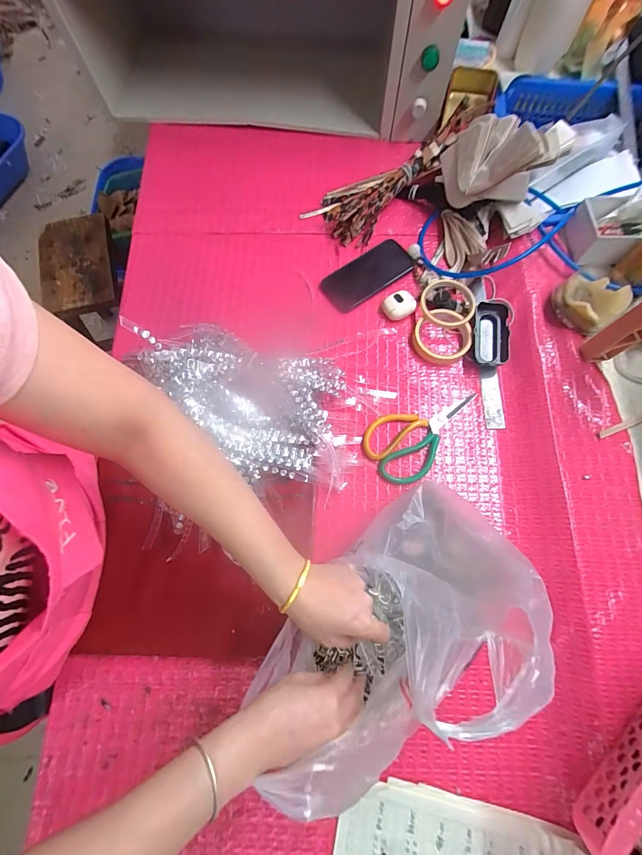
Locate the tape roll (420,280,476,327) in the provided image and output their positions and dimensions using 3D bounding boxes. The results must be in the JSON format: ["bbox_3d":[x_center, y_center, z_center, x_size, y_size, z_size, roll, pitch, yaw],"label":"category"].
[{"bbox_3d":[0.207,-0.204,0.582,0.085,0.020,0.088,0,72,1],"label":"tape roll"}]

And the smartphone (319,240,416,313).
[{"bbox_3d":[0.079,-0.266,0.619,0.167,0.009,0.077,-36,75,-10],"label":"smartphone"}]

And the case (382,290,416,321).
[{"bbox_3d":[0.130,-0.203,0.588,0.053,0.023,0.042,-36,75,-10],"label":"case"}]

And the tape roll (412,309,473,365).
[{"bbox_3d":[0.196,-0.146,0.572,0.092,0.018,0.084,-32,75,-8],"label":"tape roll"}]

